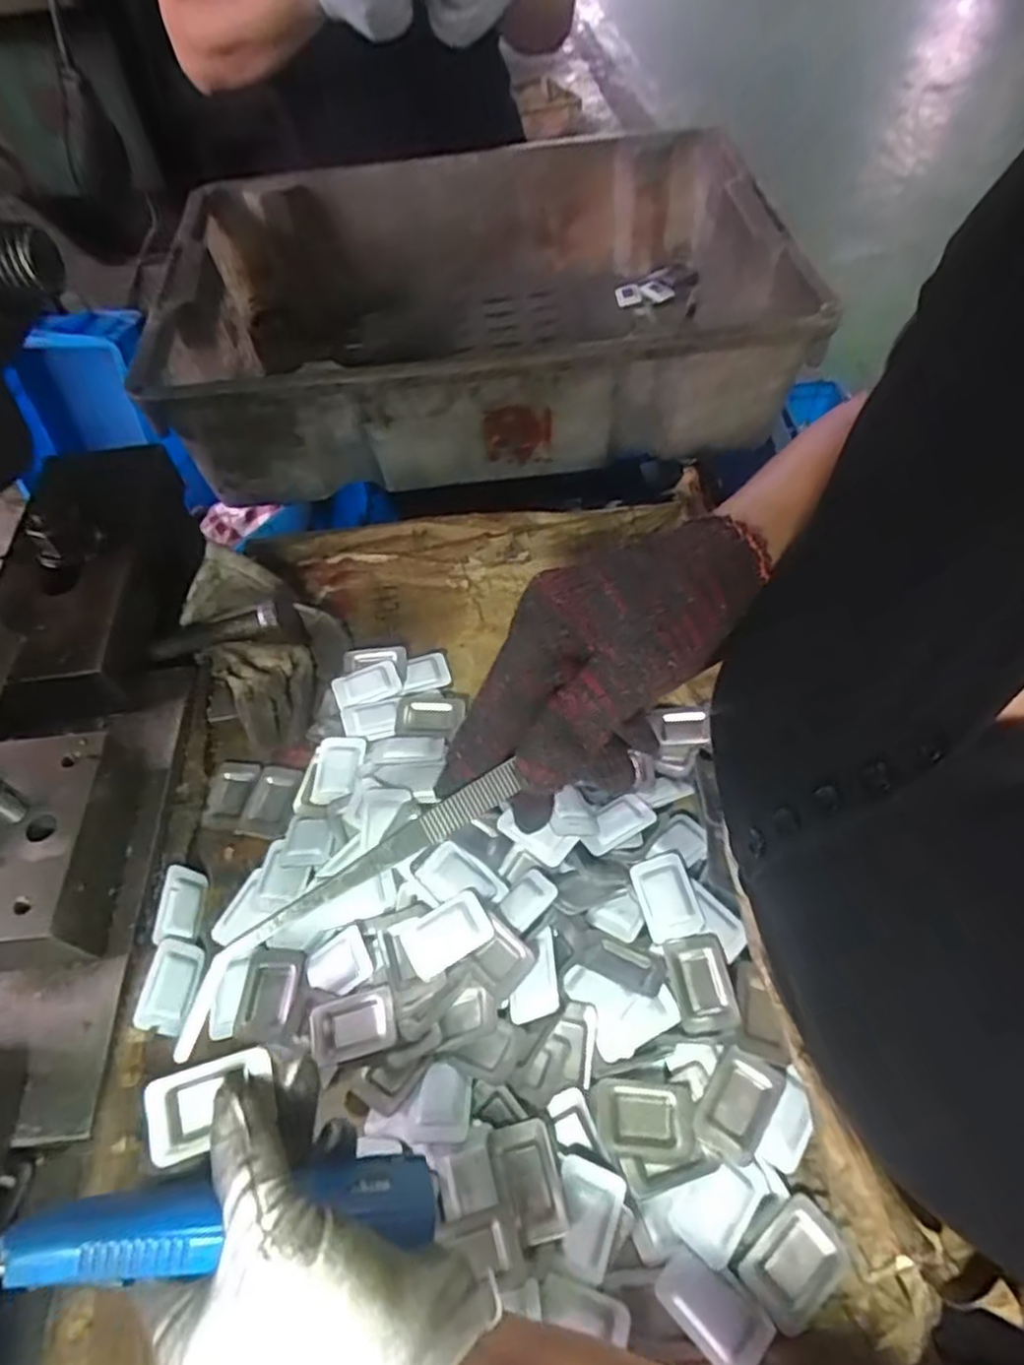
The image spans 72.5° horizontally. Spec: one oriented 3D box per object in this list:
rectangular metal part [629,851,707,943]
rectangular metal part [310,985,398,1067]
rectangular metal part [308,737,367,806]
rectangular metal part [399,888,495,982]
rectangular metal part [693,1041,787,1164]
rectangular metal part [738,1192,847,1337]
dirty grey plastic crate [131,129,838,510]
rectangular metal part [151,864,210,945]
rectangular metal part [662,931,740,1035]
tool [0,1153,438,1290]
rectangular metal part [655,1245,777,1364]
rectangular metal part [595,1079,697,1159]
[{"bbox_3d":[0.076,0.104,0.341,0.027,0.004,0.041,-12,54,-5],"label":"rectangular metal part"},{"bbox_3d":[-0.072,0.155,0.317,0.038,0.007,0.026,-14,55,-6],"label":"rectangular metal part"},{"bbox_3d":[-0.100,0.050,0.395,0.027,0.007,0.039,3,55,6],"label":"rectangular metal part"},{"bbox_3d":[-0.030,0.119,0.332,0.041,0.009,0.027,-26,57,-14],"label":"rectangular metal part"},{"bbox_3d":[0.095,0.177,0.294,0.026,0.006,0.041,31,62,23],"label":"rectangular metal part"},{"bbox_3d":[0.108,0.221,0.268,0.039,0.009,0.025,-36,60,-20],"label":"rectangular metal part"},{"bbox_3d":[-0.037,-0.391,0.734,0.580,0.150,0.432,-8,54,-2],"label":"dirty grey plastic crate"},{"bbox_3d":[-0.166,0.113,0.354,0.007,0.024,0.037,-31,48,31],"label":"rectangular metal part"},{"bbox_3d":[0.086,0.137,0.319,0.026,0.004,0.041,-8,54,-2],"label":"rectangular metal part"},{"bbox_3d":[-0.118,0.171,0.217,0.189,0.030,0.023,1,53,-15],"label":"tool"},{"bbox_3d":[0.076,0.234,0.262,0.038,0.004,0.026,37,65,26],"label":"rectangular metal part"},{"bbox_3d":[0.056,0.182,0.292,0.040,0.006,0.028,-3,54,2],"label":"rectangular metal part"}]

